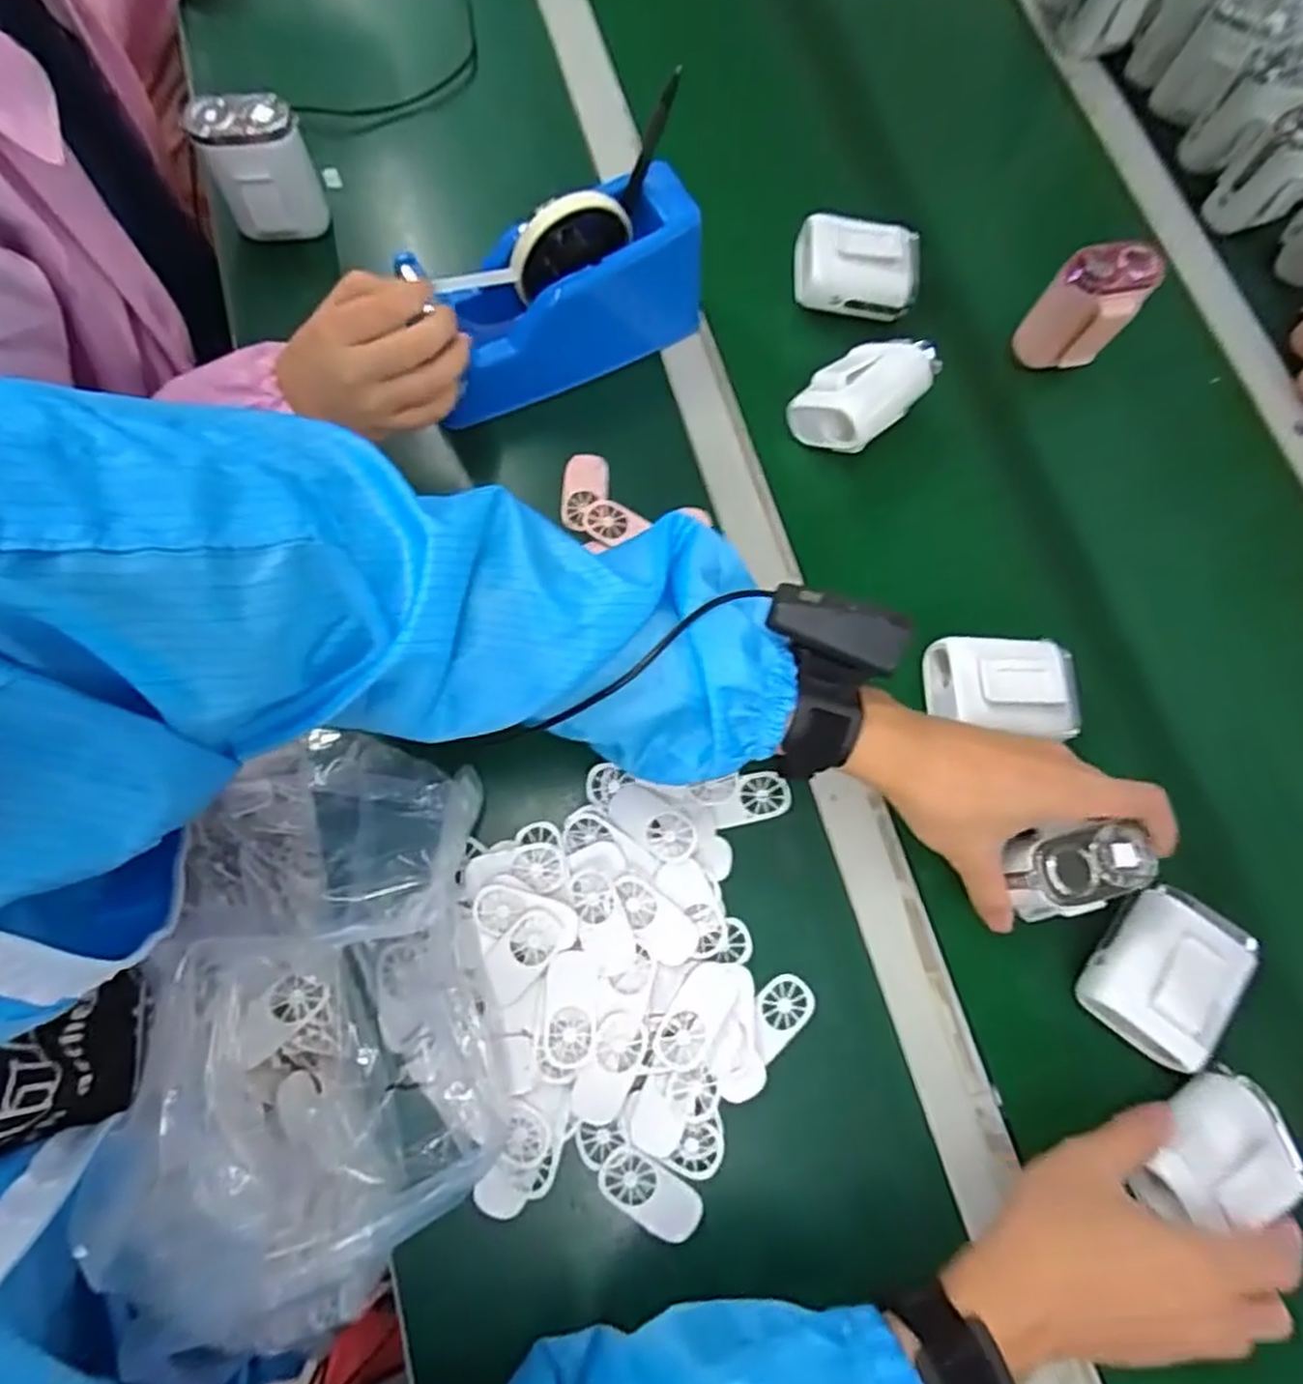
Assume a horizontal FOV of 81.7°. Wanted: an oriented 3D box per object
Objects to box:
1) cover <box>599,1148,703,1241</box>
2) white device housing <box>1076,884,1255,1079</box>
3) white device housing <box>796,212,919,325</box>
[{"bbox_3d":[0.000,0.267,0.401,0.059,0.007,0.029,30,78,6],"label":"cover"},{"bbox_3d":[0.294,0.159,0.426,0.064,0.030,0.085,39,79,7],"label":"white device housing"},{"bbox_3d":[0.152,-0.315,0.557,0.090,0.037,0.059,6,77,0],"label":"white device housing"}]

